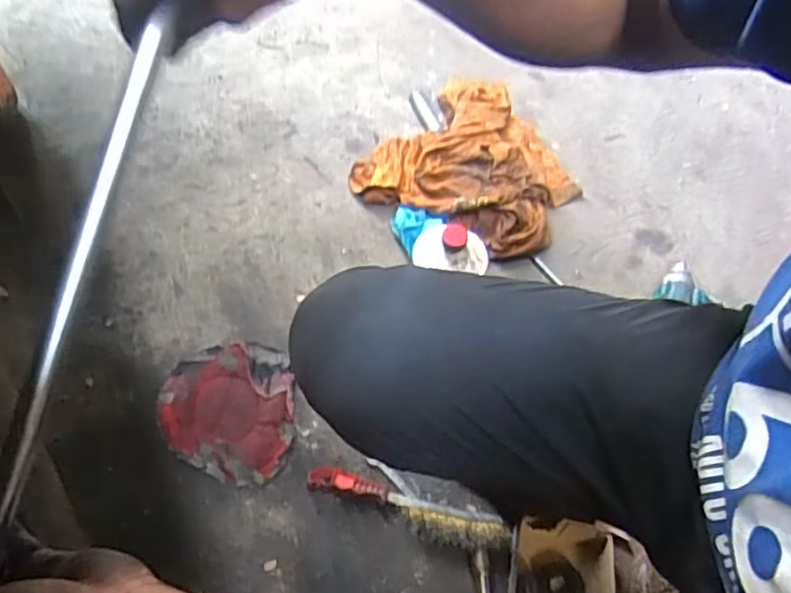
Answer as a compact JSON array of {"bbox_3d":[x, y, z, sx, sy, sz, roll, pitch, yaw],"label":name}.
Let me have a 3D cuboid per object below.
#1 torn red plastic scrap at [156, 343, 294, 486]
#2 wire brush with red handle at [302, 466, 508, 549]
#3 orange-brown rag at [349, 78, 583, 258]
[{"bbox_3d":[-0.211,0.139,0.809,0.163,0.032,0.181,-1,58,-5],"label":"torn red plastic scrap"},{"bbox_3d":[0.013,0.251,0.762,0.236,0.029,0.045,16,58,5],"label":"wire brush with red handle"},{"bbox_3d":[0.139,-0.233,1.055,0.318,0.067,0.336,27,60,12],"label":"orange-brown rag"}]

